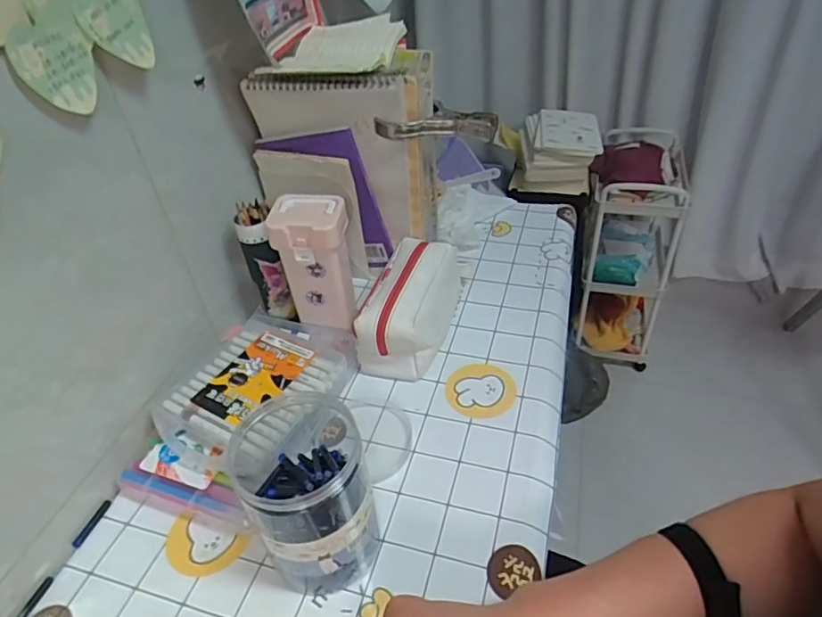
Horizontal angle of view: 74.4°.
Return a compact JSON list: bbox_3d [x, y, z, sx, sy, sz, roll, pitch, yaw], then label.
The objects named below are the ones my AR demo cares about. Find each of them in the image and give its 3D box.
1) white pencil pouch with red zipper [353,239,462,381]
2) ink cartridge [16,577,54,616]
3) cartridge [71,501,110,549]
[{"bbox_3d":[0.008,-0.010,0.676,0.092,0.099,0.193,9,42,16],"label":"white pencil pouch with red zipper"},{"bbox_3d":[-0.327,0.254,0.466,0.006,0.006,0.047,7,41,14],"label":"ink cartridge"},{"bbox_3d":[-0.305,0.204,0.517,0.007,0.007,0.047,7,41,14],"label":"cartridge"}]

